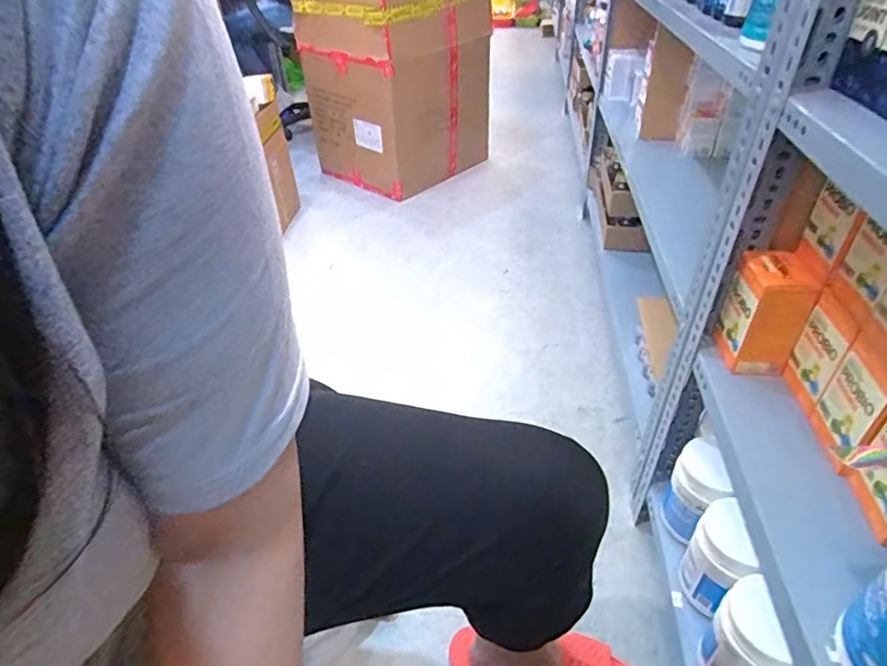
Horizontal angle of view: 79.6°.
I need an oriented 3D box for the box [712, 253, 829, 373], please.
[{"bbox_3d":[0.398,-0.025,0.666,0.070,0.133,0.087,3,39,6],"label":"box"}]

